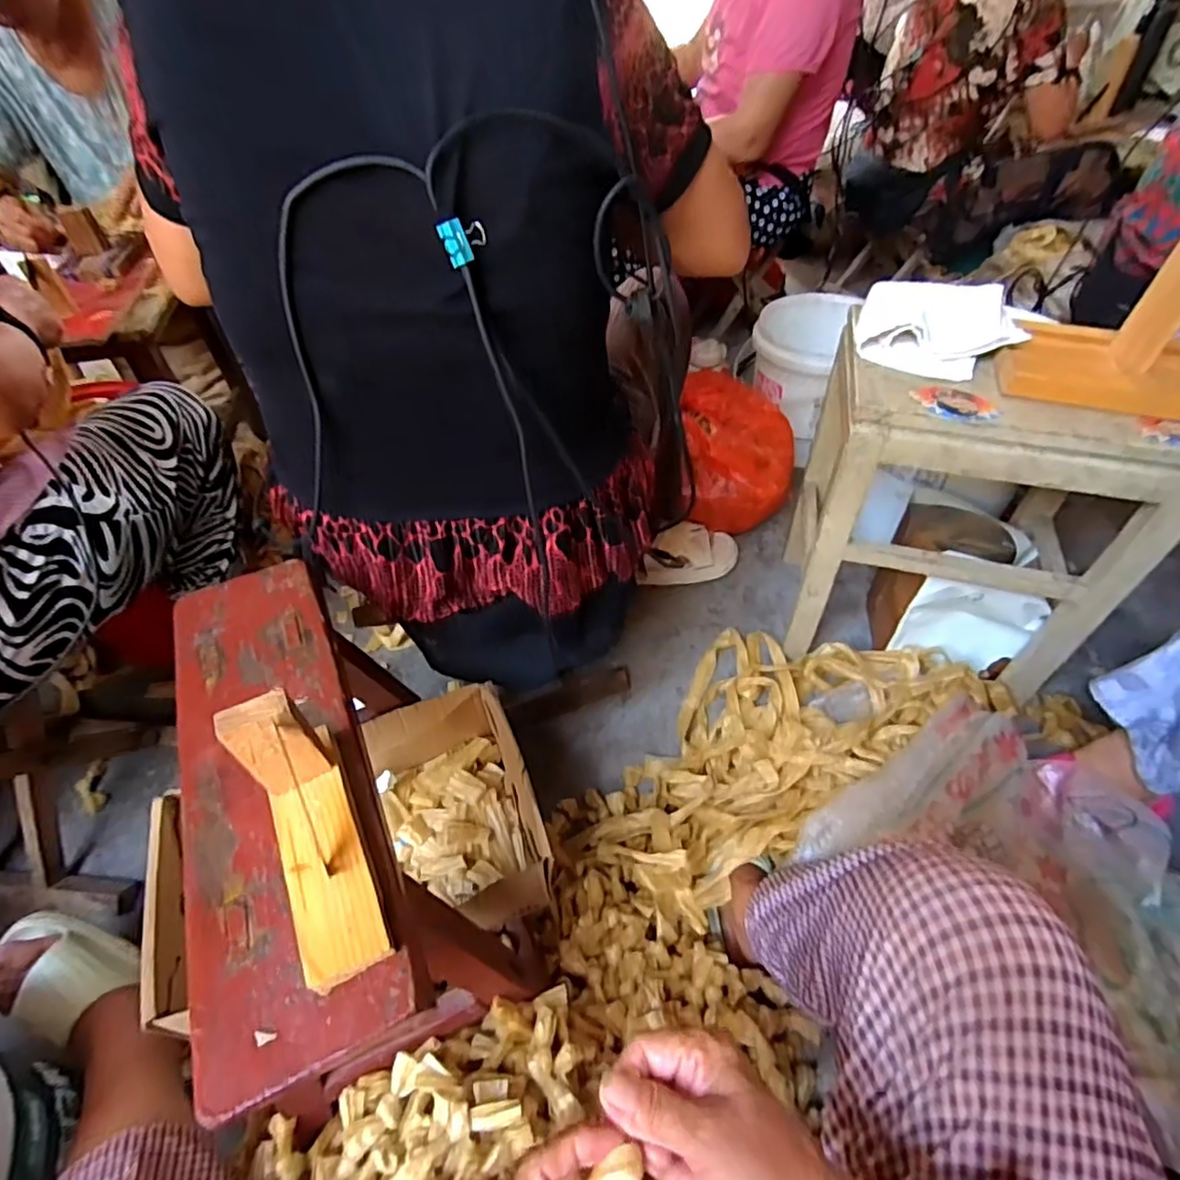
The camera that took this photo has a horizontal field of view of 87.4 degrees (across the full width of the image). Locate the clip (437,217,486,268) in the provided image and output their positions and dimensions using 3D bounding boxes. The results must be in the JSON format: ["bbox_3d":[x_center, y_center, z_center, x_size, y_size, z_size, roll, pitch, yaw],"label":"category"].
[{"bbox_3d":[-0.083,-0.230,0.408,0.028,0.028,0.010,-10,36,7],"label":"clip"}]

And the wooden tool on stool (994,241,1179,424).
[{"bbox_3d":[0.554,-0.286,0.590,0.211,0.202,0.110,21,53,20],"label":"wooden tool on stool"}]

